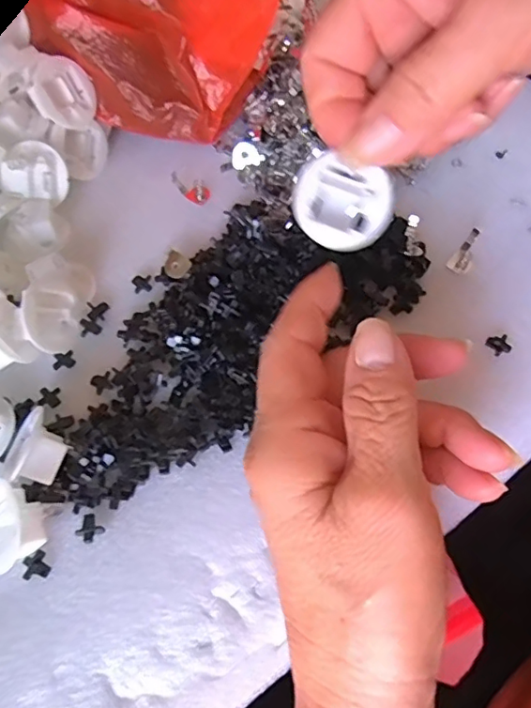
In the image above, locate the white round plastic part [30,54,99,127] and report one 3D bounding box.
[{"bbox_3d":[-0.101,-0.131,0.279,0.007,0.032,0.031,5,44,48],"label":"white round plastic part"}]

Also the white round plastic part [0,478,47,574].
[{"bbox_3d":[-0.098,0.063,0.210,0.025,0.017,0.034,-28,69,-13],"label":"white round plastic part"}]

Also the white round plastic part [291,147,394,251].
[{"bbox_3d":[0.027,-0.053,0.199,0.034,0.014,0.029,19,94,1],"label":"white round plastic part"}]

